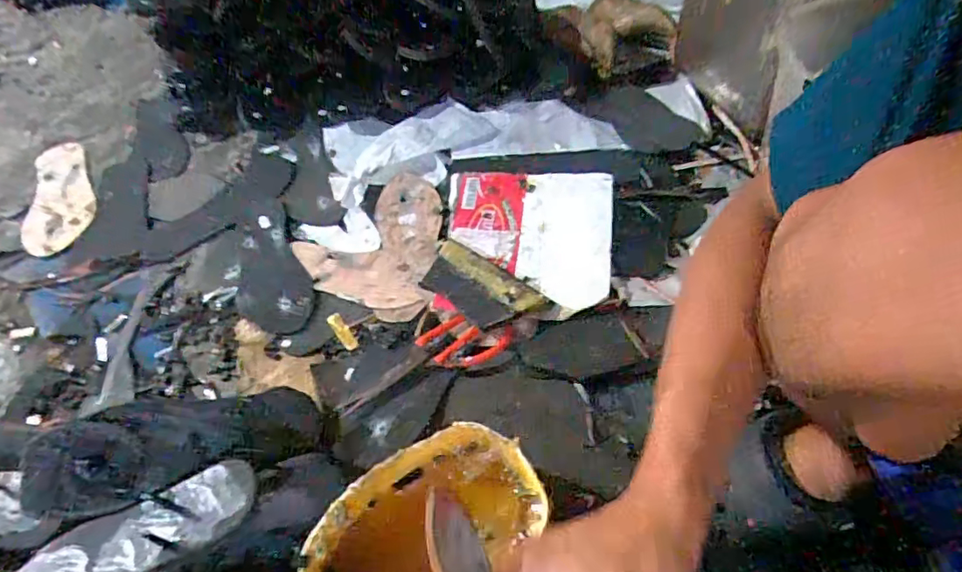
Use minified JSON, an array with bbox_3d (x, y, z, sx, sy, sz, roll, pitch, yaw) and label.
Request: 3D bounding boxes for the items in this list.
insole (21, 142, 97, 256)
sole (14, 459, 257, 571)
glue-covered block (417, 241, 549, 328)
[{"bbox_3d":[-0.624,-0.139,0.813,0.094,0.010,0.215,-16,56,-6],"label":"insole"},{"bbox_3d":[-0.288,0.212,0.429,0.231,0.028,0.079,-30,58,-19],"label":"sole"},{"bbox_3d":[-0.003,0.002,0.640,0.148,0.021,0.074,34,65,25],"label":"glue-covered block"}]

